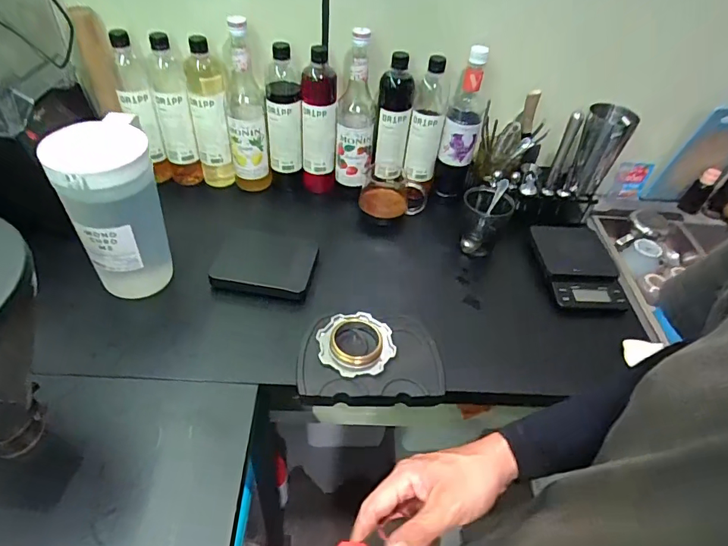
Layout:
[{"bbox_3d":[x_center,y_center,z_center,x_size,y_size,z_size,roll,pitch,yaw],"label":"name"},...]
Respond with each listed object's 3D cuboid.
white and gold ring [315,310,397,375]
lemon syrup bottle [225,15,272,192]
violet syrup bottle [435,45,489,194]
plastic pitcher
[{"bbox_3d":[-0.010,0.100,0.664,0.110,0.019,0.103,4,44,-3],"label":"white and gold ring"},{"bbox_3d":[-0.205,-0.274,0.795,0.071,0.296,0.073,-5,45,-12],"label":"lemon syrup bottle"},{"bbox_3d":[0.187,-0.275,0.863,0.067,0.266,0.069,16,44,9],"label":"violet syrup bottle"},{"bbox_3d":[-0.343,-0.077,0.631,0.122,0.238,0.101,-21,50,-26],"label":"plastic pitcher"}]

